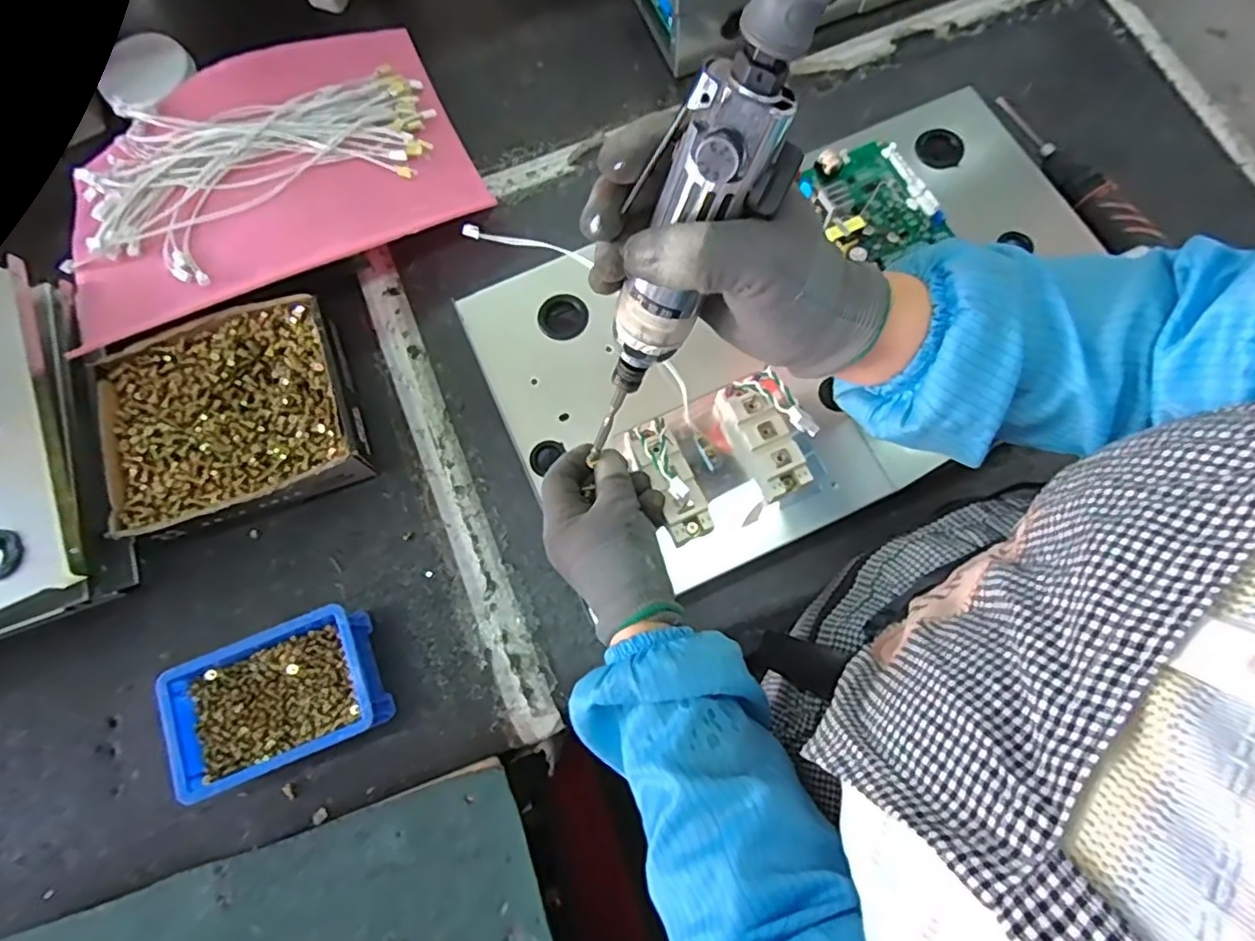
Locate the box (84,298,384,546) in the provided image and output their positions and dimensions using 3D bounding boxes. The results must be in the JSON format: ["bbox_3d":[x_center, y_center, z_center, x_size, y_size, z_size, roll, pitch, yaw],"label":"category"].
[{"bbox_3d":[-0.347,-0.047,0.552,0.203,0.052,0.180,-21,76,-2],"label":"box"}]

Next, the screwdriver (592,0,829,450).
[{"bbox_3d":[0.031,-0.106,0.288,0.037,0.282,0.034,43,54,11],"label":"screwdriver"}]

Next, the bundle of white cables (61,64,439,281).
[{"bbox_3d":[-0.369,-0.303,0.607,0.366,0.038,0.218,-30,77,-4],"label":"bundle of white cables"}]

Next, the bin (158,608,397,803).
[{"bbox_3d":[-0.273,0.179,0.492,0.146,0.056,0.099,-21,76,-2],"label":"bin"}]

